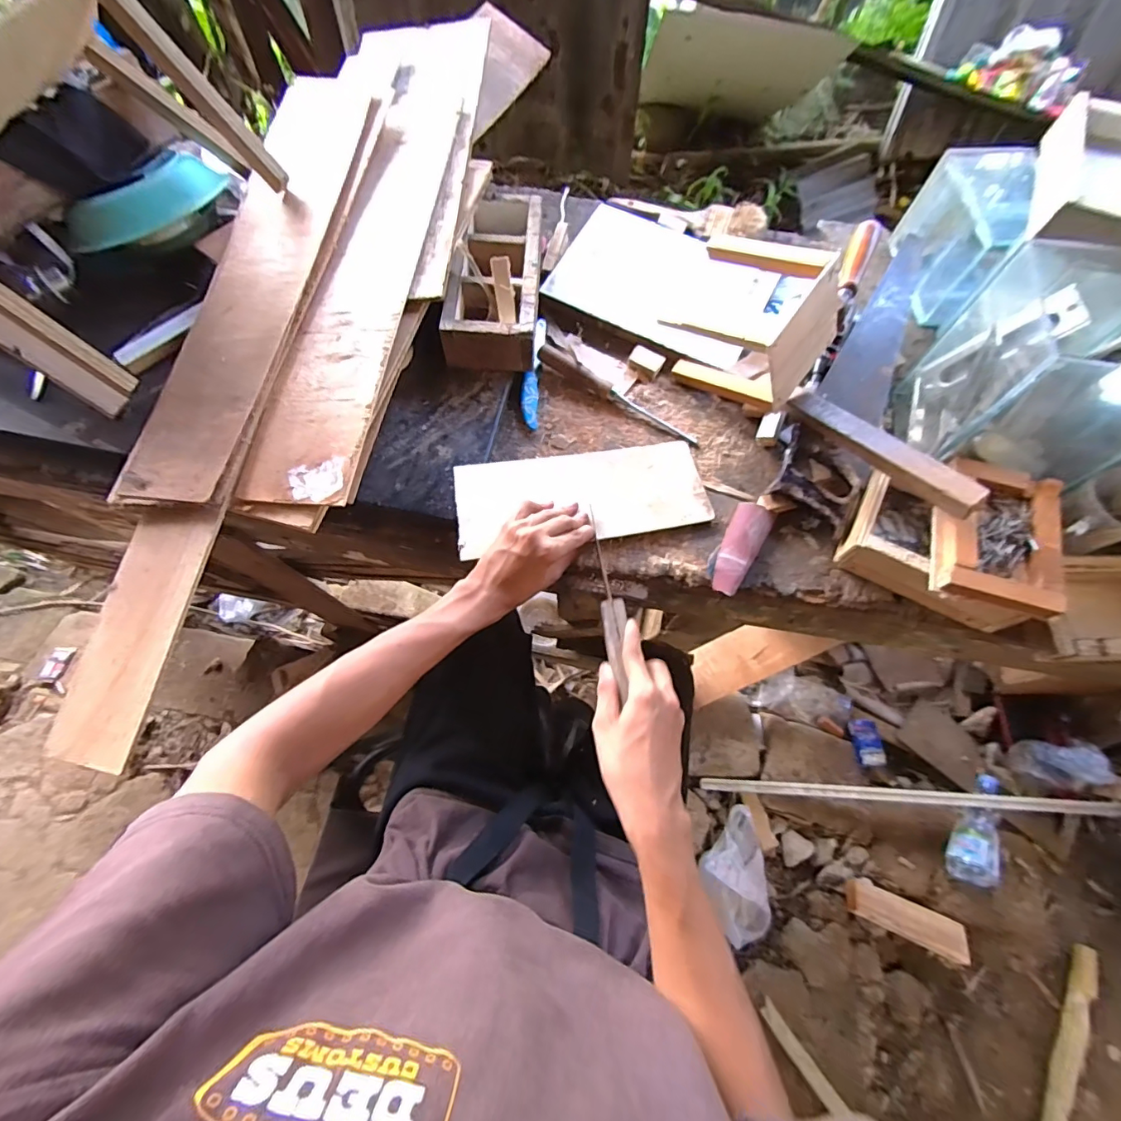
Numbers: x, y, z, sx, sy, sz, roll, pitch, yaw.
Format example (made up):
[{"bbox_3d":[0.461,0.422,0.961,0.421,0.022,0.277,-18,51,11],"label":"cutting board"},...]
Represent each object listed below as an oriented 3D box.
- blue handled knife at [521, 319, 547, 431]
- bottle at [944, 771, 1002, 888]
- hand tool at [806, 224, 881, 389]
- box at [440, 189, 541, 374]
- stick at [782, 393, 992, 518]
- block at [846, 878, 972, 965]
[{"bbox_3d":[-0.035,-0.245,0.638,0.022,0.019,0.173,3,70,1],"label":"blue handled knife"},{"bbox_3d":[0.892,0.564,1.038,0.064,0.074,0.236,34,73,12],"label":"bottle"},{"bbox_3d":[0.356,-0.327,0.626,0.043,0.043,0.257,27,72,9],"label":"hand tool"},{"bbox_3d":[-0.076,-0.362,0.621,0.104,0.063,0.253,4,70,1],"label":"box"},{"bbox_3d":[0.327,-0.117,0.510,0.032,0.021,0.212,-30,54,-11],"label":"stick"},{"bbox_3d":[0.694,0.718,0.986,0.234,0.034,0.067,22,71,8],"label":"block"}]

